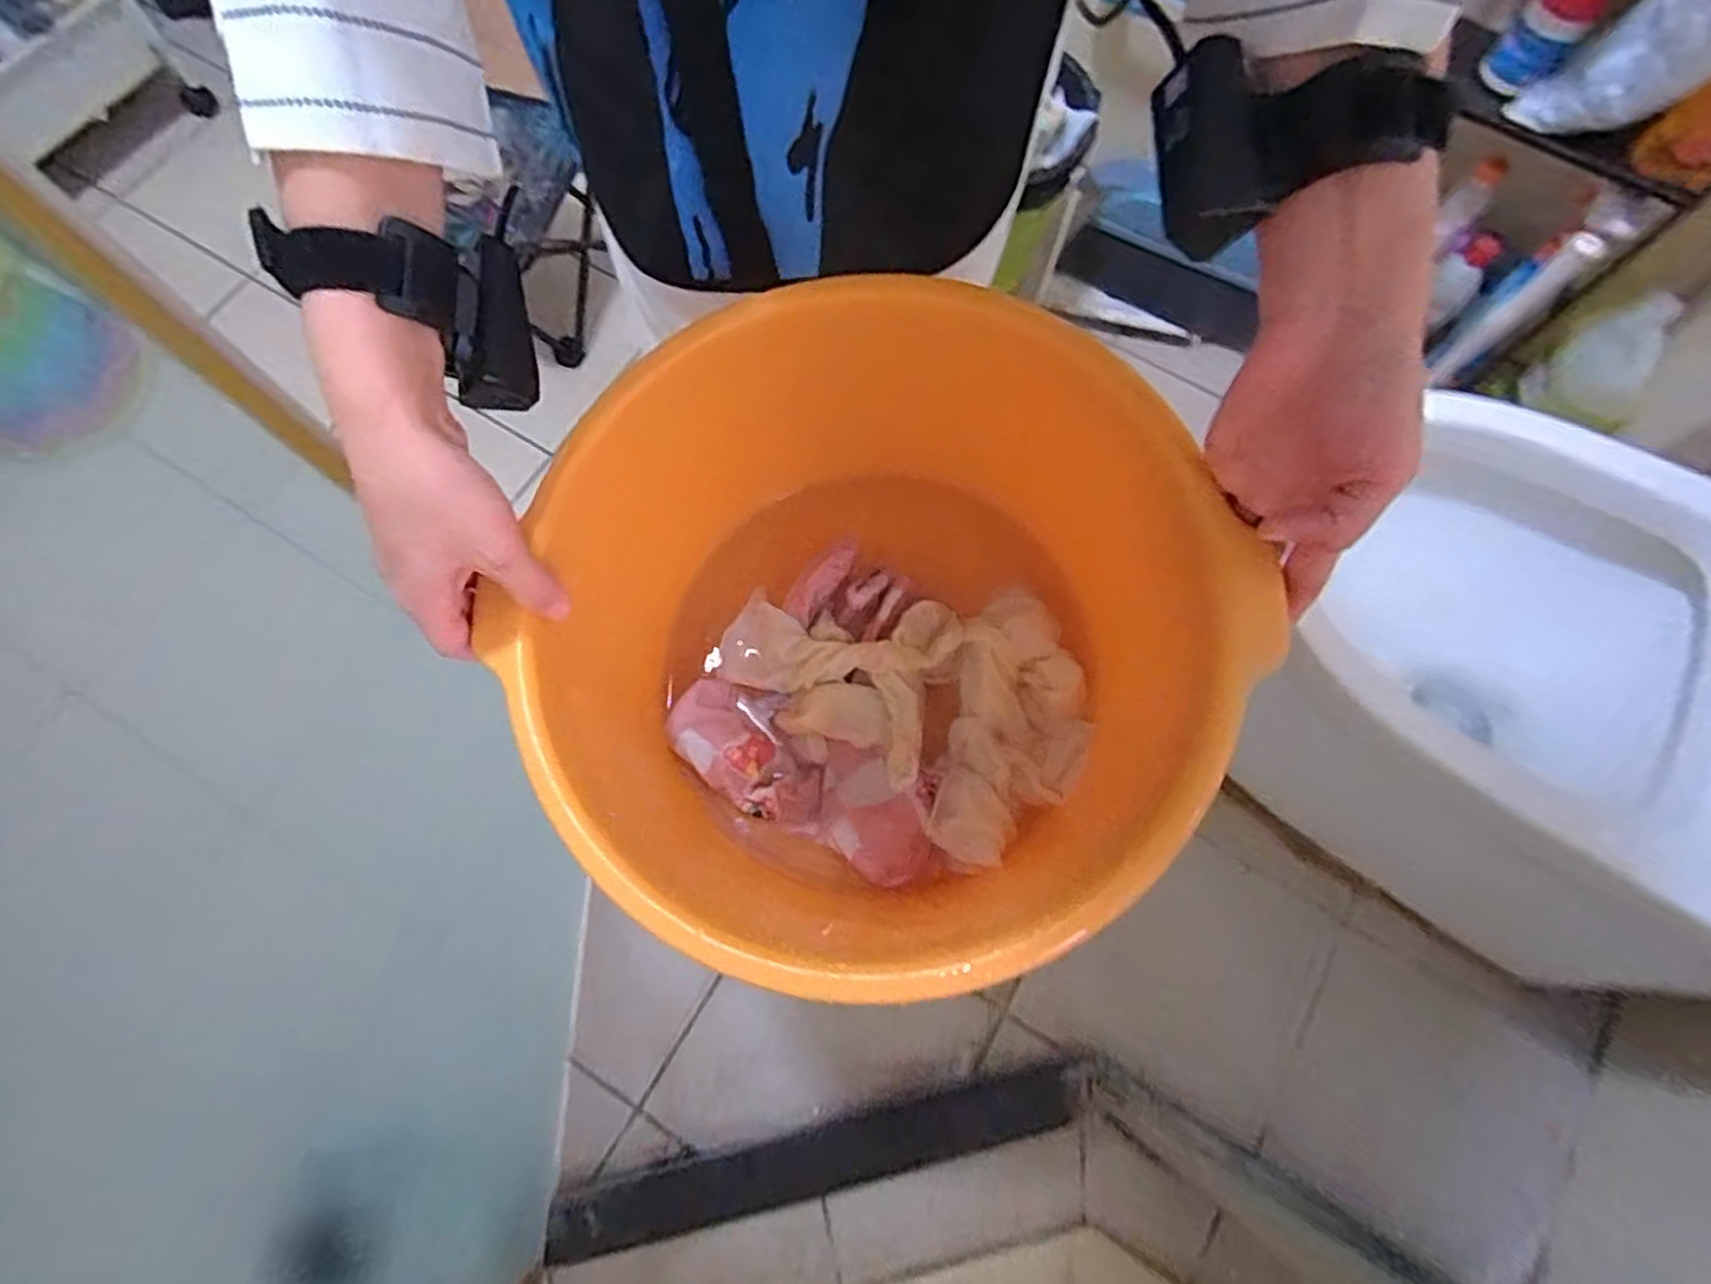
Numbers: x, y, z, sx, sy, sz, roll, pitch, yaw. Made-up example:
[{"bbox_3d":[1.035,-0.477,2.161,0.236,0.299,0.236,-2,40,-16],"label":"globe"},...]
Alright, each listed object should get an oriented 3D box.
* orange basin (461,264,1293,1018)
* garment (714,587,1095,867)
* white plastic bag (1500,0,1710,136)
[{"bbox_3d":[0.000,0.006,0.446,0.343,0.233,0.372,-25,63,-14],"label":"orange basin"},{"bbox_3d":[0.041,0.021,0.529,0.249,0.042,0.183,32,65,18],"label":"garment"},{"bbox_3d":[0.767,-0.571,0.740,0.077,0.226,0.095,-10,93,-5],"label":"white plastic bag"}]

